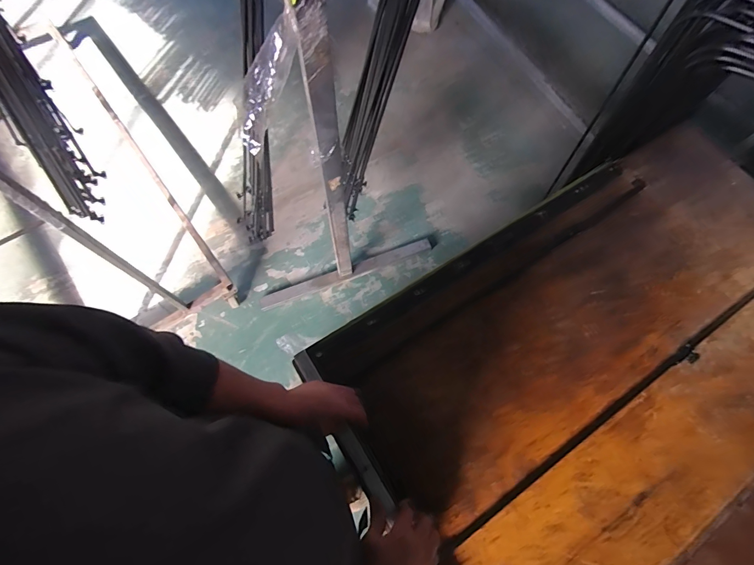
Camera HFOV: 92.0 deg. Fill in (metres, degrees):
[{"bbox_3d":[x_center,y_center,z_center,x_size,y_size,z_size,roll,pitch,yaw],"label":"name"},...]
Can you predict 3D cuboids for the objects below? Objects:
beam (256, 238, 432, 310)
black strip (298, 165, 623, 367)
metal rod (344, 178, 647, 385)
[{"bbox_3d":[-0.123,-0.043,1.592,0.785,0.043,0.068,-20,70,-9],"label":"beam"},{"bbox_3d":[0.235,-0.069,0.802,0.852,0.015,0.042,-31,74,-13],"label":"black strip"},{"bbox_3d":[0.303,-0.025,0.798,0.850,0.016,0.026,-31,74,-13],"label":"metal rod"}]

